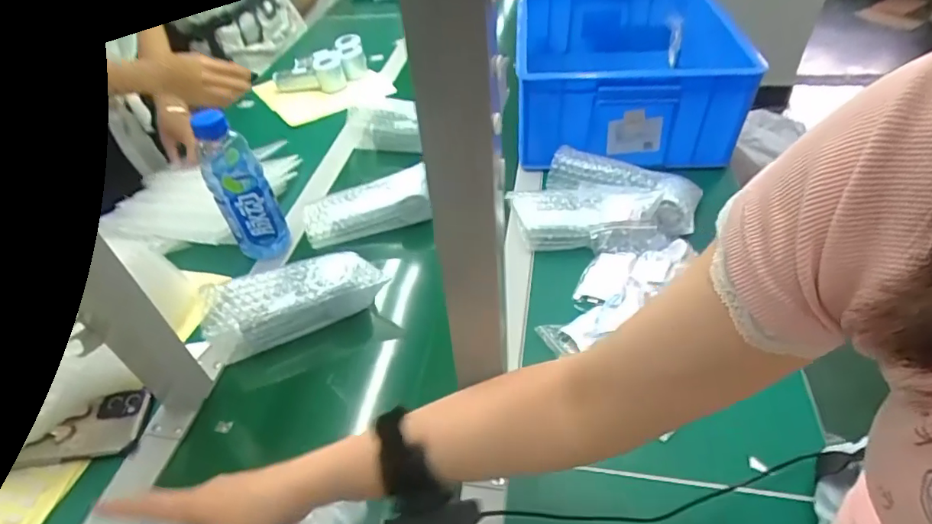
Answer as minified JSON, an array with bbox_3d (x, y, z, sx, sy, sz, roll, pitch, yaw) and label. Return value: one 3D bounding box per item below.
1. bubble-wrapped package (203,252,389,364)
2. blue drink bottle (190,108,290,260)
[{"bbox_3d":[-0.202,0.044,0.619,0.208,0.062,0.084,-19,79,-15],"label":"bubble-wrapped package"},{"bbox_3d":[-0.304,-0.107,0.686,0.070,0.211,0.073,-23,47,-18],"label":"blue drink bottle"}]

